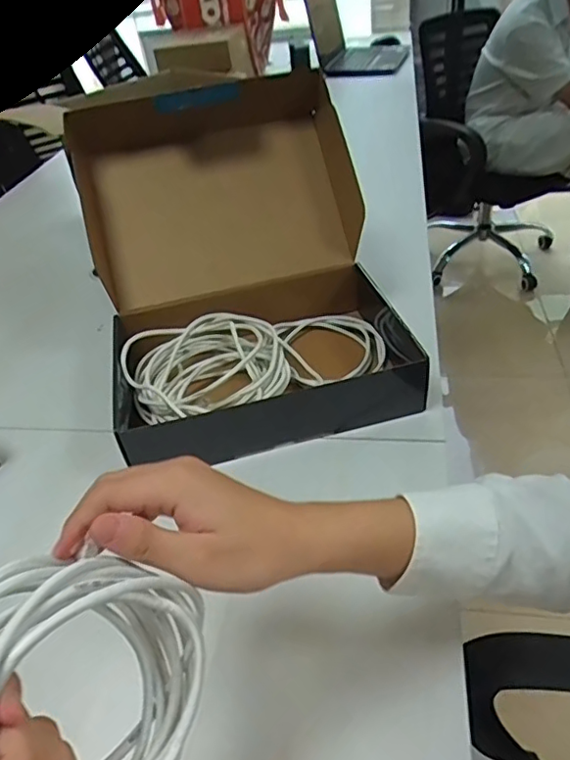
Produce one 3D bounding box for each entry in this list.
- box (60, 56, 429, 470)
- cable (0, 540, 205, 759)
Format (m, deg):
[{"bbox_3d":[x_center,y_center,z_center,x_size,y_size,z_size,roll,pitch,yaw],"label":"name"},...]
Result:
[{"bbox_3d":[-0.058,-0.159,0.705,0.346,0.282,0.390,-14,40,-8],"label":"box"},{"bbox_3d":[-0.093,0.136,0.268,0.045,0.132,0.105,-16,25,31],"label":"cable"}]

